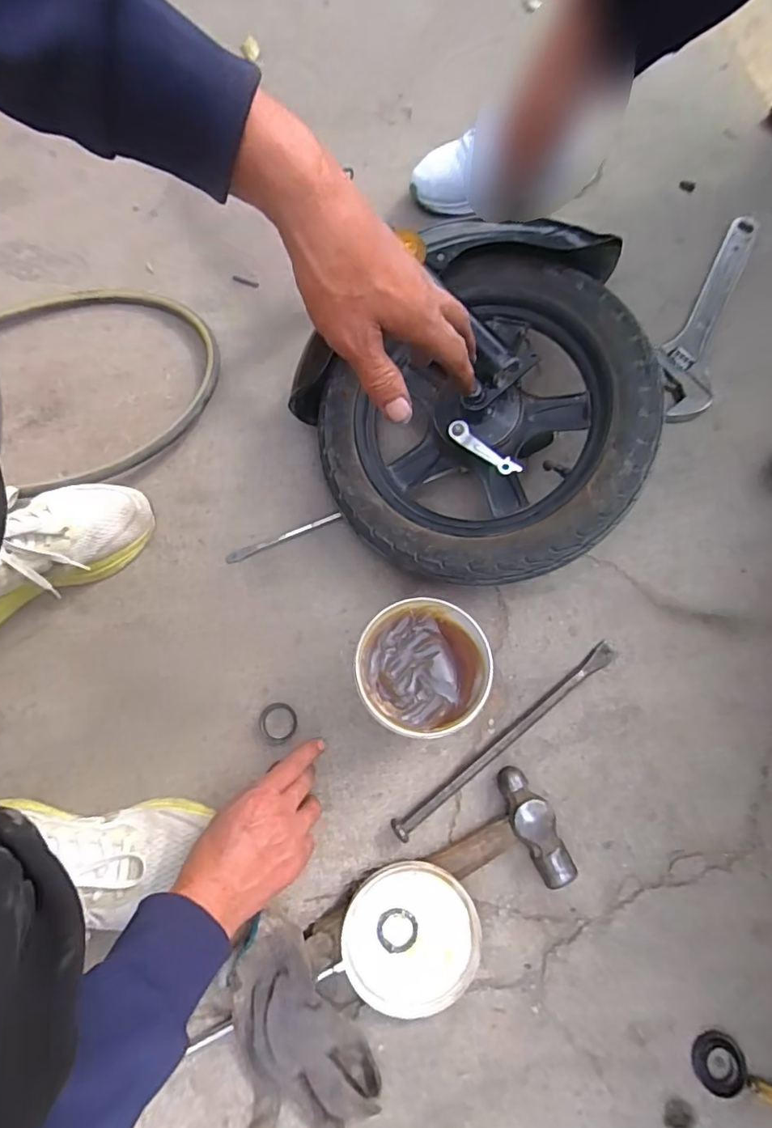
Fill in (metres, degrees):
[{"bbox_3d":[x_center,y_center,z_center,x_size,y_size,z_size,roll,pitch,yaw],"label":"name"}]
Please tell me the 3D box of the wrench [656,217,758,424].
[{"bbox_3d":[0.439,-0.342,0.739,0.077,0.023,0.374,25,73,7],"label":"wrench"}]

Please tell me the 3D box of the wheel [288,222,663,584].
[{"bbox_3d":[0.084,-0.169,0.574,0.375,0.130,0.375,-1,84,13],"label":"wheel"}]

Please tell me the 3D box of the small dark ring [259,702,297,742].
[{"bbox_3d":[-0.114,0.167,0.566,0.039,0.004,0.039,0,72,-1],"label":"small dark ring"}]

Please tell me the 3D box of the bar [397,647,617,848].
[{"bbox_3d":[0.131,0.179,0.563,0.302,0.020,0.019,-36,76,-12],"label":"bar"}]

